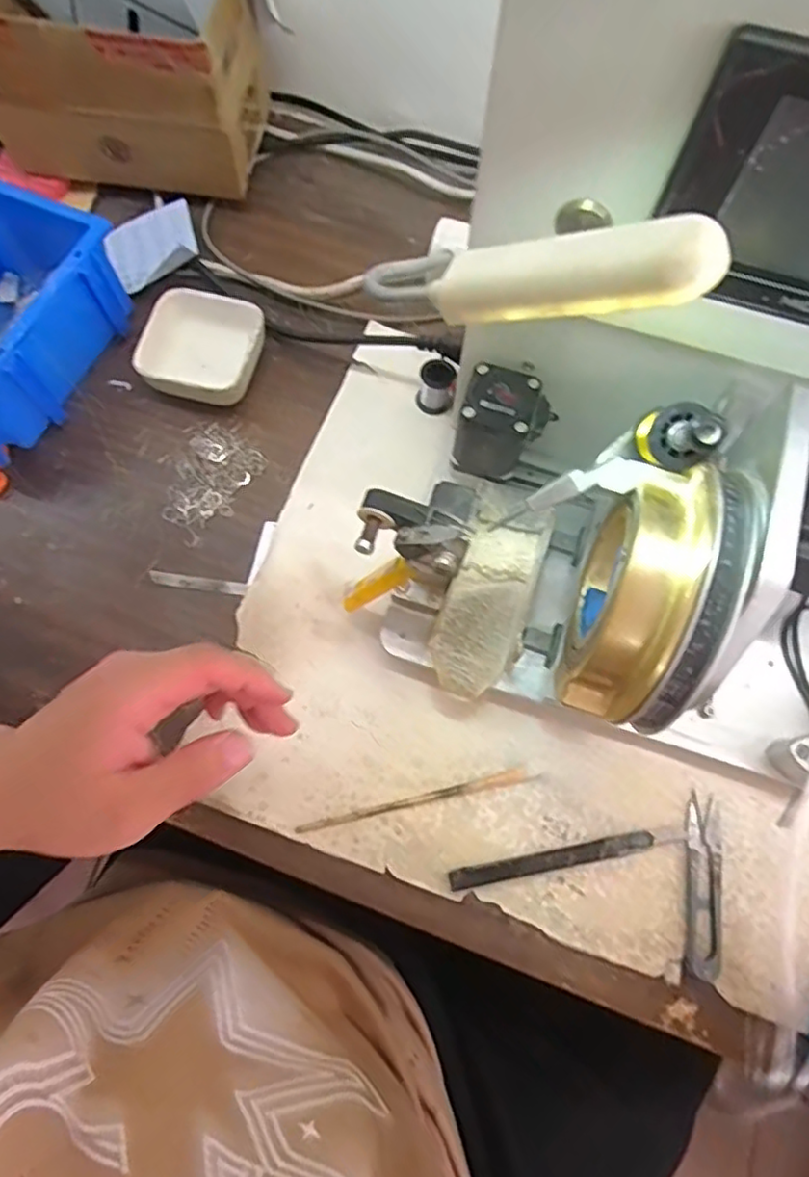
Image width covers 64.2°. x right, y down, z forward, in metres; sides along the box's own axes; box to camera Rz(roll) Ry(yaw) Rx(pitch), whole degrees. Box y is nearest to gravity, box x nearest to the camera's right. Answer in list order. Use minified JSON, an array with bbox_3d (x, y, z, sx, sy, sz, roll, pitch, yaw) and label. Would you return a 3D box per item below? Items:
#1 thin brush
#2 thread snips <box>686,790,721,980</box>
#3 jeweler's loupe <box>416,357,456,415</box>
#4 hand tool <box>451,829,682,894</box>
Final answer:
[{"bbox_3d":[0.009,0.133,0.409,0.151,0.004,0.009,-12,71,-4],"label":"thin brush"},{"bbox_3d":[0.184,0.181,0.393,0.021,0.005,0.100,7,71,2],"label":"thread snips"},{"bbox_3d":[0.024,-0.153,0.485,0.027,0.033,0.024,7,71,2],"label":"jeweler's loupe"},{"bbox_3d":[0.101,0.165,0.397,0.148,0.008,0.012,-11,71,-4],"label":"hand tool"}]

